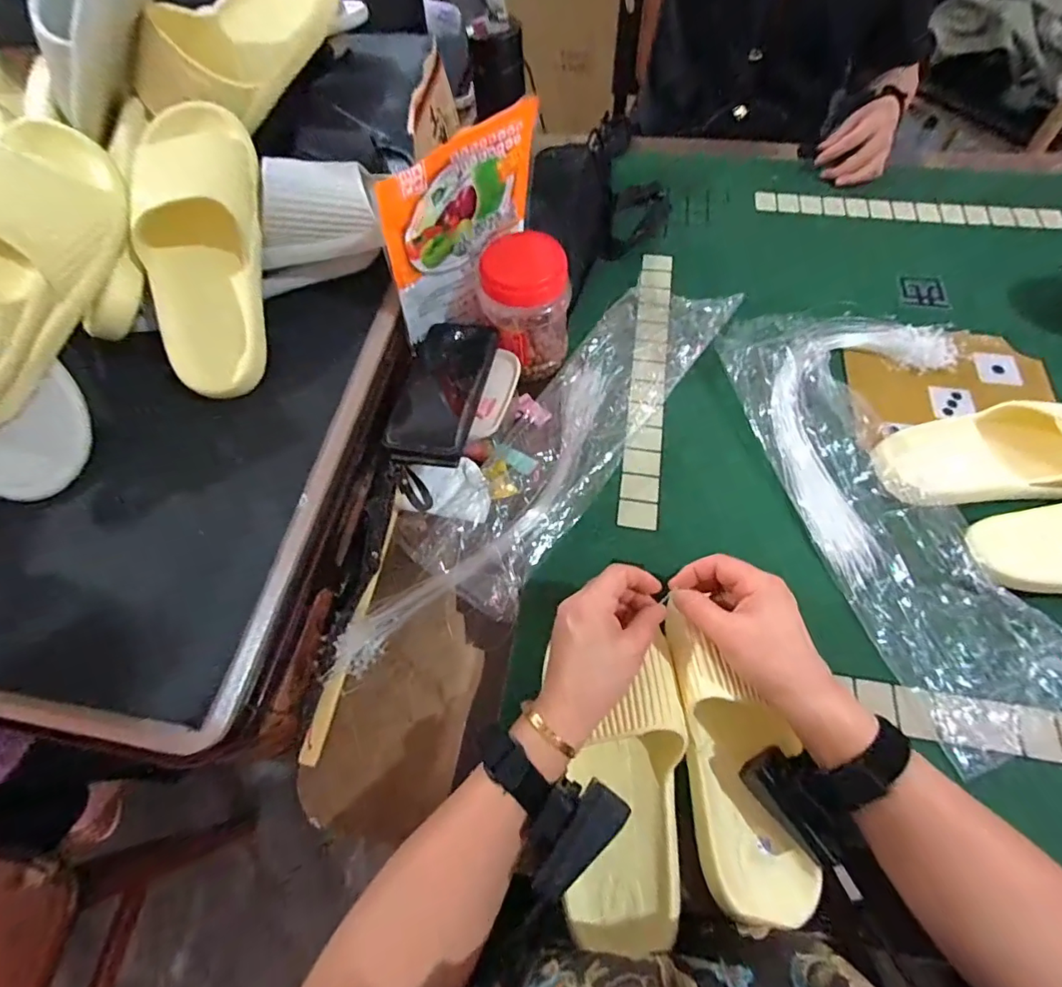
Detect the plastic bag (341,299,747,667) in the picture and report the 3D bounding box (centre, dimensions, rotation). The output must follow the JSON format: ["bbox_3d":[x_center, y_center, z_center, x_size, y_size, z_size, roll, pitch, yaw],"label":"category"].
[{"bbox_3d":[0.024,-0.042,0.525,0.120,0.036,0.552,33,69,16],"label":"plastic bag"}]

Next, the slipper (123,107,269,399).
[{"bbox_3d":[-0.287,-0.209,0.426,0.093,0.058,0.241,-3,94,0],"label":"slipper"}]

